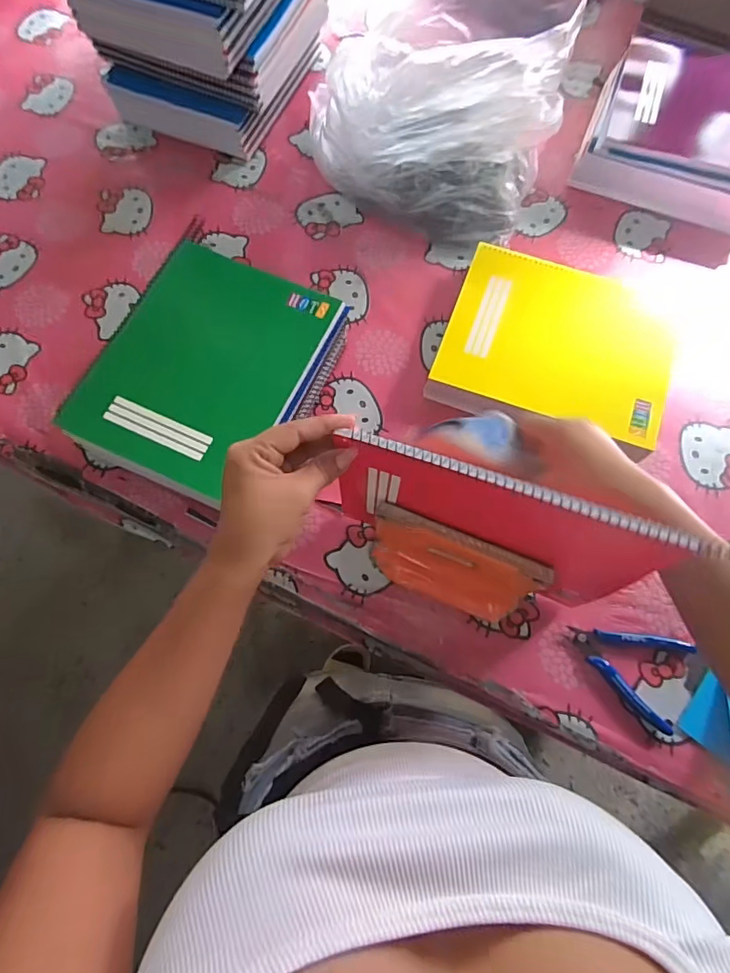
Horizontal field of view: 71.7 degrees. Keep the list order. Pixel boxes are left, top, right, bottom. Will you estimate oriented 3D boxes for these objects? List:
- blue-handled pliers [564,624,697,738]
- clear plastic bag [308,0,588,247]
[{"bbox_3d":[0.256,0.167,0.492,0.108,0.014,0.087,31,74,11],"label":"blue-handled pliers"},{"bbox_3d":[0.098,-0.492,0.636,0.291,0.162,0.291,26,73,9],"label":"clear plastic bag"}]

